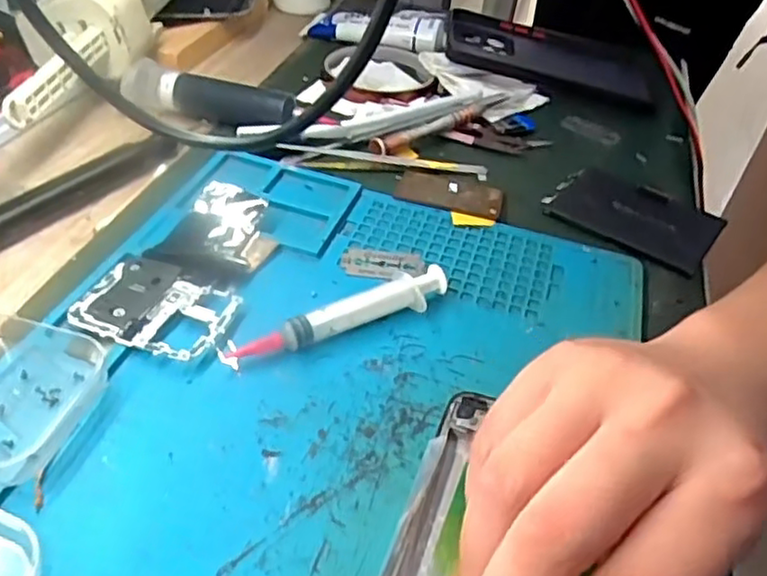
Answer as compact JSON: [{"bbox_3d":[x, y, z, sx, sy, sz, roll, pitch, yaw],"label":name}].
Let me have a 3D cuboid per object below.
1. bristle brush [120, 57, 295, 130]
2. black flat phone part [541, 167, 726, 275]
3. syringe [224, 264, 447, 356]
[{"bbox_3d":[-0.114,-0.122,0.431,0.115,0.023,0.021,17,42,11],"label":"bristle brush"},{"bbox_3d":[0.144,-0.044,0.392,0.091,0.008,0.063,30,46,24],"label":"black flat phone part"},{"bbox_3d":[-0.017,0.011,0.301,0.101,0.014,0.018,-14,45,-23],"label":"syringe"}]

